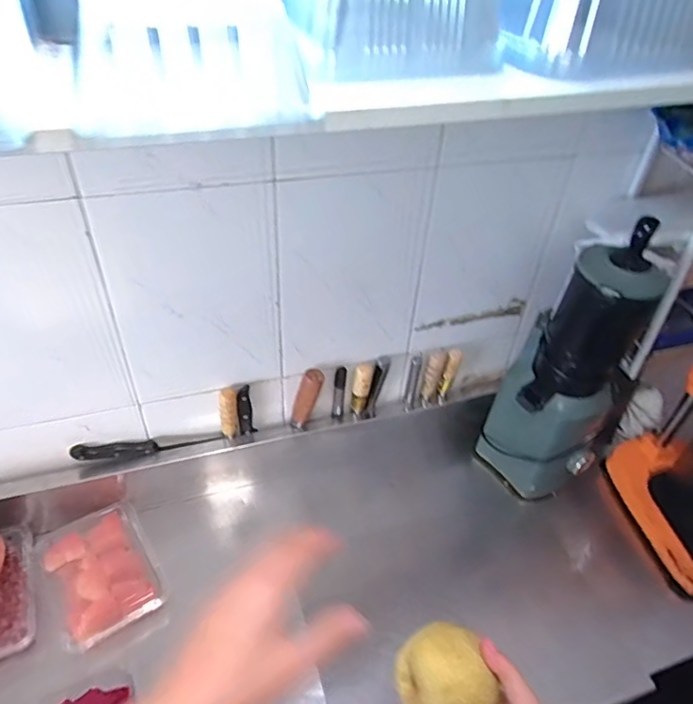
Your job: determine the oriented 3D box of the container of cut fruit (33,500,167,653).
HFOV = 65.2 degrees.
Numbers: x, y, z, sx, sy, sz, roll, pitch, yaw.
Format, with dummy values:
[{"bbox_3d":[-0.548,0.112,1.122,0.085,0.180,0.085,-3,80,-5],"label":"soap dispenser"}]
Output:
[{"bbox_3d":[-0.329,0.292,0.725,0.131,0.032,0.169,-22,47,-28],"label":"container of cut fruit"}]

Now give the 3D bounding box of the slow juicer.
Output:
[{"bbox_3d":[0.356,0.015,0.827,0.162,0.400,0.243,32,47,28],"label":"slow juicer"}]

